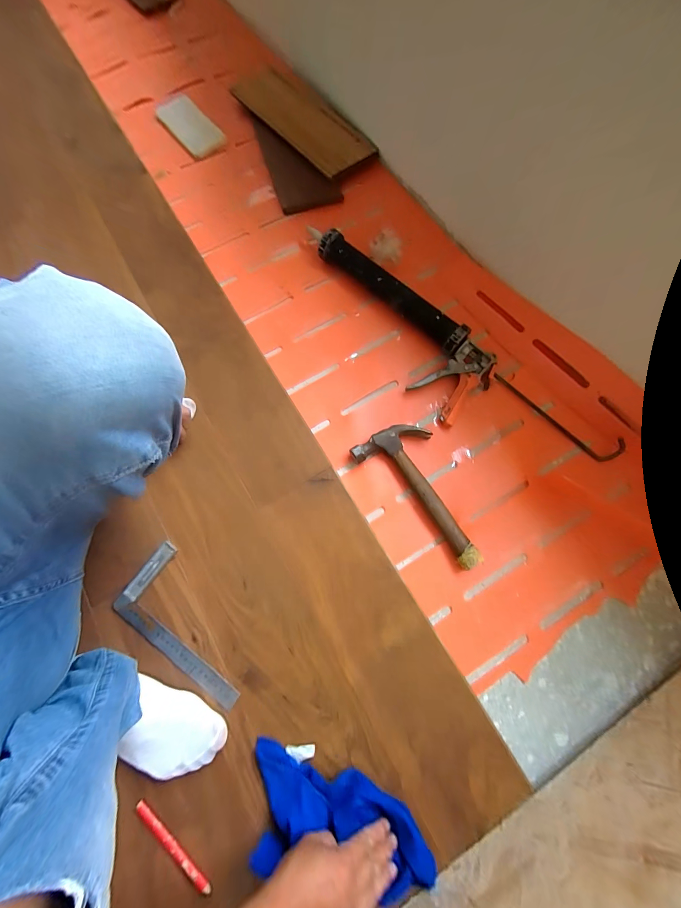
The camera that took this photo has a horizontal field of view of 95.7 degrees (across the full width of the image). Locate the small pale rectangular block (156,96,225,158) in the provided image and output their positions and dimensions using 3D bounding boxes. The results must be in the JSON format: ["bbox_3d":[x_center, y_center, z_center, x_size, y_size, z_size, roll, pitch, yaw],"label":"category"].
[{"bbox_3d":[-0.405,-0.878,0.823,0.092,0.024,0.240,-35,76,-9],"label":"small pale rectangular block"}]

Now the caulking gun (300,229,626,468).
[{"bbox_3d":[0.183,-0.222,0.624,0.182,0.052,0.794,-42,77,-12],"label":"caulking gun"}]

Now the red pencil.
[{"bbox_3d":[-0.225,0.527,0.415,0.140,0.012,0.009,39,77,11],"label":"red pencil"}]

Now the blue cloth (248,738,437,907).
[{"bbox_3d":[-0.007,0.488,0.397,0.254,0.044,0.109,17,73,6],"label":"blue cloth"}]

